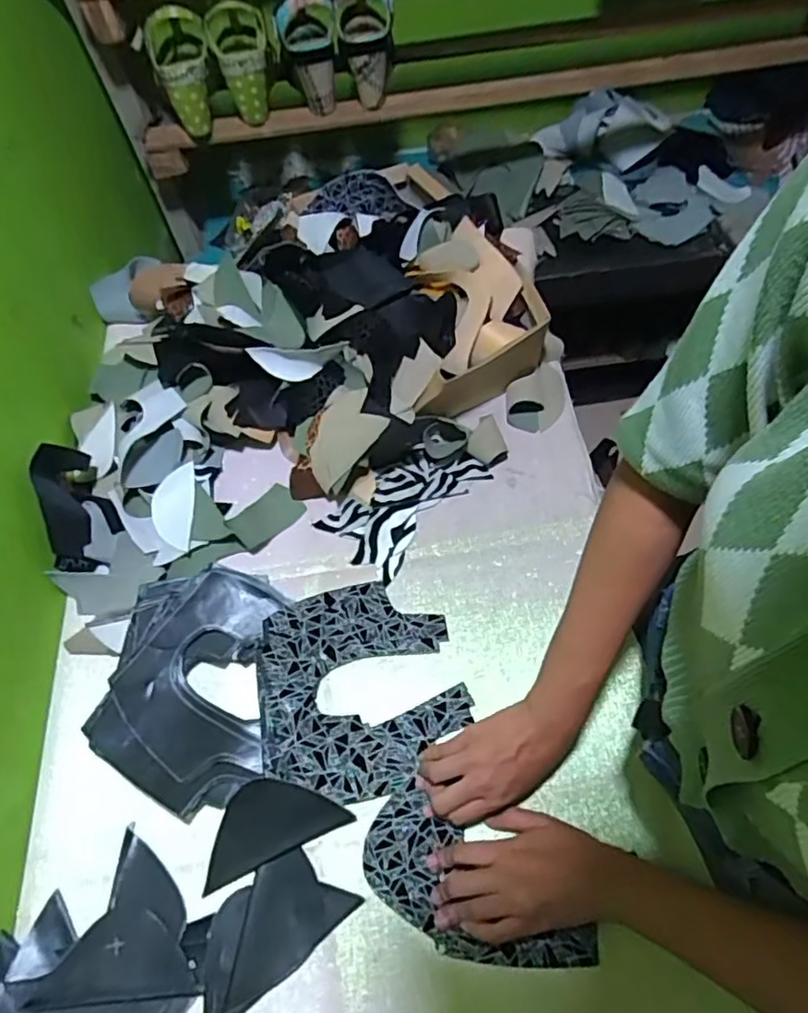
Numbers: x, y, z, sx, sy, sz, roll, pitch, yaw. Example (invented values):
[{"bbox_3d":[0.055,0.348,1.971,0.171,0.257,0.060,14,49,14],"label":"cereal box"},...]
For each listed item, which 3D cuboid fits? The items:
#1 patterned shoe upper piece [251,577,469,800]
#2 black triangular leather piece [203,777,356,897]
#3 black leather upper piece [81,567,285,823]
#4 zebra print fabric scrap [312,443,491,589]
[{"bbox_3d":[-0.044,0.172,0.601,0.191,0.024,0.196,-13,61,-5],"label":"patterned shoe upper piece"},{"bbox_3d":[-0.120,0.277,0.545,0.130,0.006,0.065,-24,79,-5],"label":"black triangular leather piece"},{"bbox_3d":[-0.208,0.172,0.598,0.152,0.038,0.215,1,61,3],"label":"black leather upper piece"},{"bbox_3d":[0.006,-0.009,0.705,0.186,0.014,0.104,-40,67,-18],"label":"zebra print fabric scrap"}]

